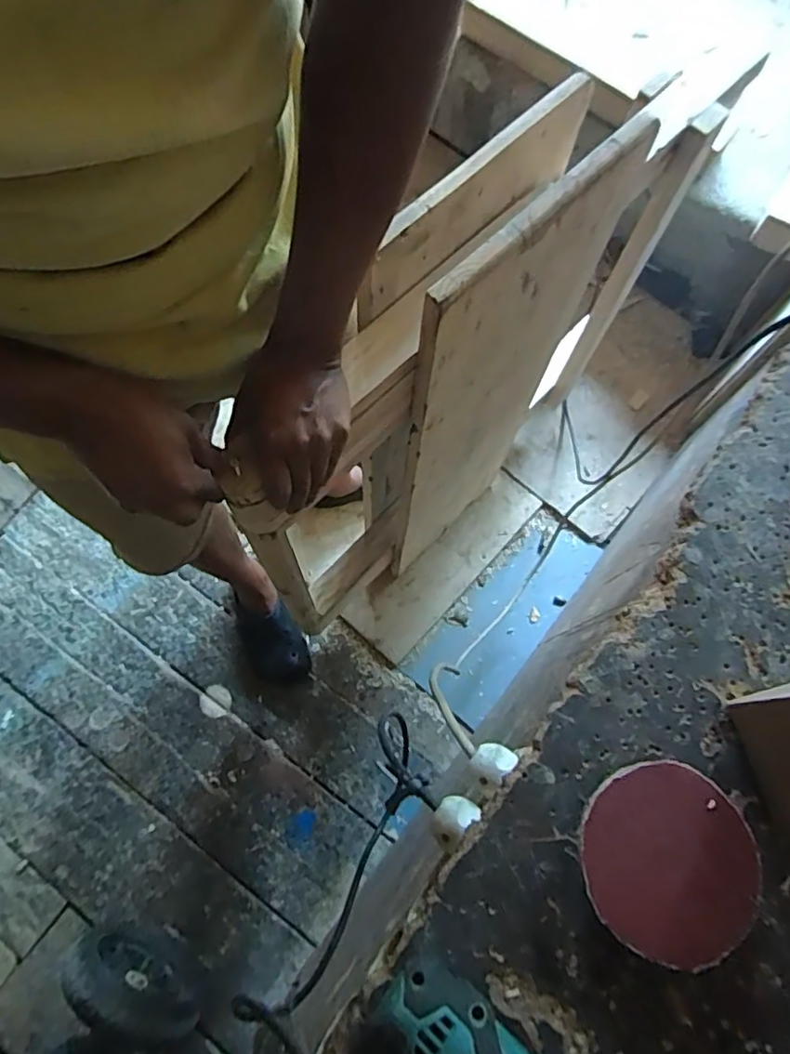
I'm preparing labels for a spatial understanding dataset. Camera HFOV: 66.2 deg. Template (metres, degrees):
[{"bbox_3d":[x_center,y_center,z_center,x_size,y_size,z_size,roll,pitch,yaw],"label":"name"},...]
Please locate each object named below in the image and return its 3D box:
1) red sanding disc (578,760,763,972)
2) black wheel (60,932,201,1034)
[{"bbox_3d":[0.145,0.175,0.320,0.090,0.008,0.090,0,68,0],"label":"red sanding disc"},{"bbox_3d":[-0.360,0.639,0.853,0.196,0.211,0.048,30,72,8],"label":"black wheel"}]

